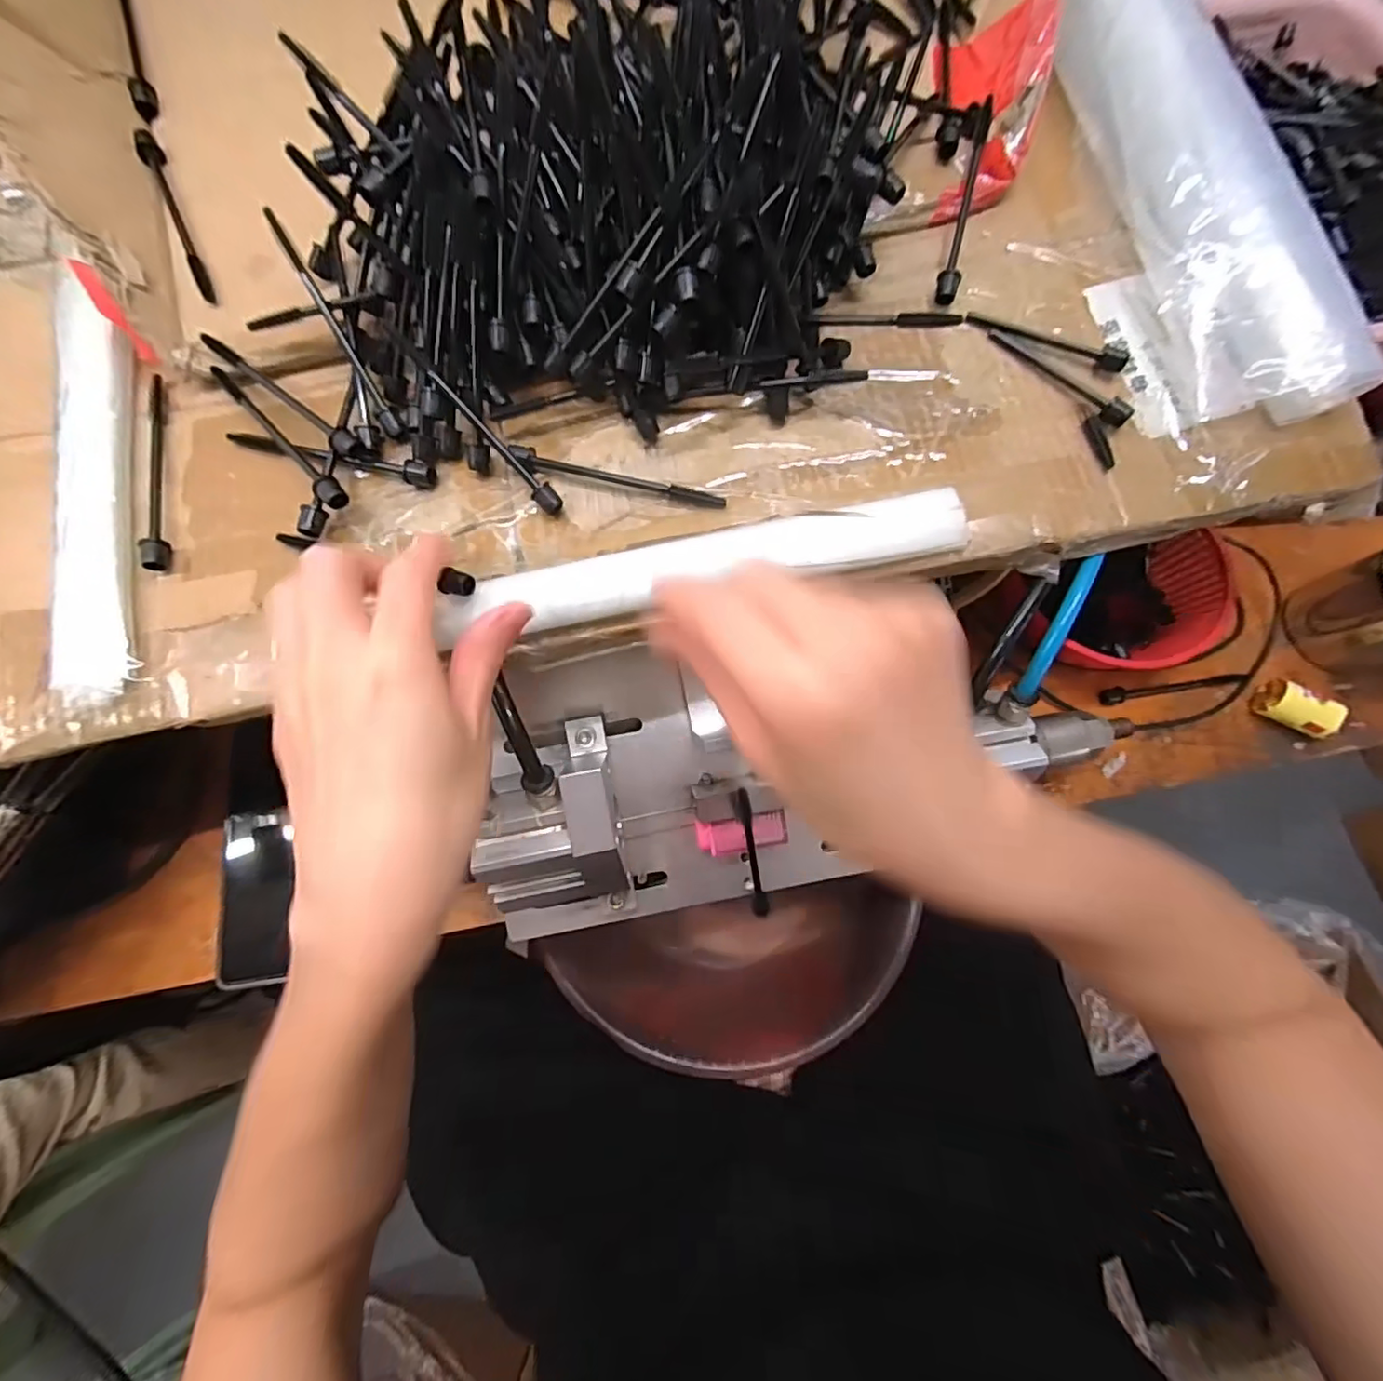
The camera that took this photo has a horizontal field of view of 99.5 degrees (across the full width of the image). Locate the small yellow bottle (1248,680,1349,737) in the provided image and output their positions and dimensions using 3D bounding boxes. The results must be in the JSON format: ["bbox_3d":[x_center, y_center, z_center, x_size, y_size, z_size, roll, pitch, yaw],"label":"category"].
[{"bbox_3d":[0.382,0.011,0.368,0.038,0.030,0.022,29,75,8],"label":"small yellow bottle"}]

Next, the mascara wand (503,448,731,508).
[{"bbox_3d":[-0.032,-0.097,0.264,0.097,0.008,0.010,12,73,3],"label":"mascara wand"}]

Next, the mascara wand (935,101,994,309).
[{"bbox_3d":[0.133,-0.235,0.285,0.010,0.011,0.098,13,88,3],"label":"mascara wand"}]

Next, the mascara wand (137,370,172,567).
[{"bbox_3d":[-0.245,-0.101,0.270,0.009,0.009,0.099,-10,73,-4],"label":"mascara wand"}]

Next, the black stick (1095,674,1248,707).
[{"bbox_3d":[0.319,-0.004,0.381,0.102,0.007,0.011,-9,73,-3],"label":"black stick"}]

